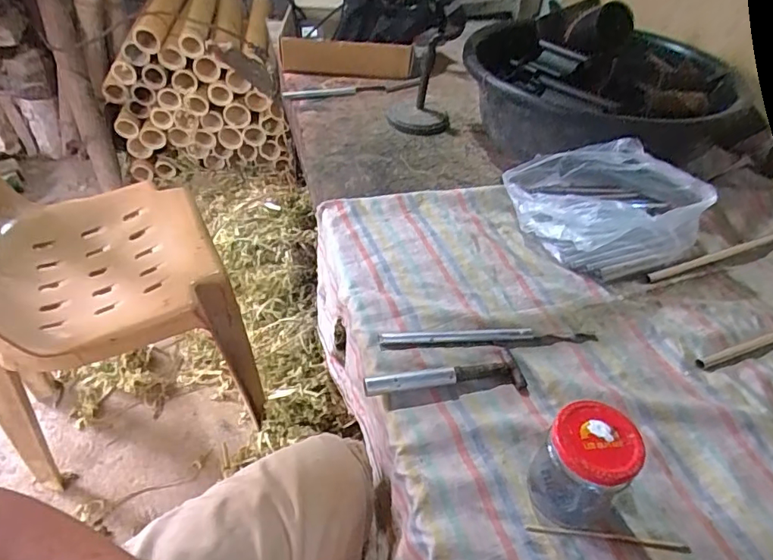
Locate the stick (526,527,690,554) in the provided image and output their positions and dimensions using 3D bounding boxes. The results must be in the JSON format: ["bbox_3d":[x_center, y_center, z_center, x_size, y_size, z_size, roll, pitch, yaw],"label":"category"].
[{"bbox_3d":[0.180,0.209,0.419,0.128,0.004,0.008,8,41,2],"label":"stick"}]

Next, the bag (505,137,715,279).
[{"bbox_3d":[0.274,-0.104,0.679,0.154,0.105,0.220,-27,51,-28],"label":"bag"}]

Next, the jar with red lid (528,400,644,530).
[{"bbox_3d":[0.153,0.148,0.408,0.062,0.093,0.059,4,42,-3],"label":"jar with red lid"}]

